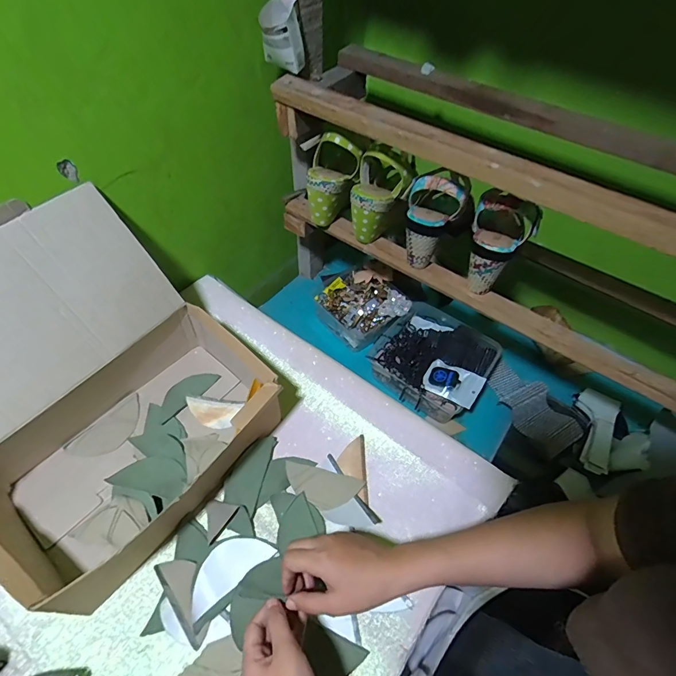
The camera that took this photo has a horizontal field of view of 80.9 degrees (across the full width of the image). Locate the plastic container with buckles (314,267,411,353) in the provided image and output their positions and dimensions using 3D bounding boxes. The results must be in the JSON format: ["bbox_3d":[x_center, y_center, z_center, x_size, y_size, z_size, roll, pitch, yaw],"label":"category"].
[{"bbox_3d":[0.048,-0.071,0.840,0.148,0.072,0.175,-35,62,-26],"label":"plastic container with buckles"}]

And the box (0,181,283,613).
[{"bbox_3d":[-0.295,0.058,0.466,0.323,0.243,0.334,32,58,20],"label":"box"}]

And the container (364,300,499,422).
[{"bbox_3d":[0.183,0.034,0.768,0.211,0.078,0.202,33,58,20],"label":"container"}]

